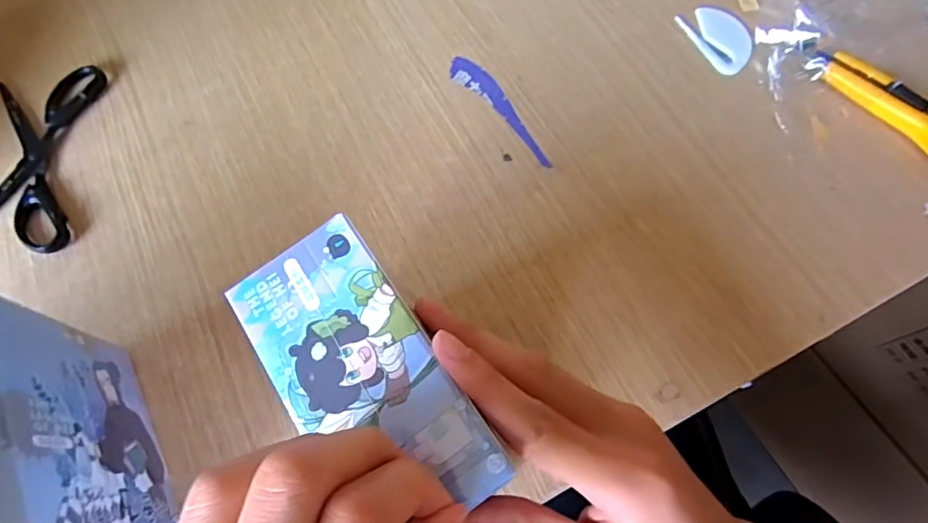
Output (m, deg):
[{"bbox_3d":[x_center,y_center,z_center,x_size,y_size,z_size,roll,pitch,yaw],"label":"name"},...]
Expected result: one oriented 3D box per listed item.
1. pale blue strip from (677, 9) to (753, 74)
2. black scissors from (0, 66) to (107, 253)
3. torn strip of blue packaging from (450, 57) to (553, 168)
[{"bbox_3d":[0.214,-0.187,0.441,0.042,0.008,0.069,-21,68,-8],"label":"pale blue strip"},{"bbox_3d":[-0.322,-0.080,0.397,0.081,0.011,0.154,-2,67,0],"label":"black scissors"},{"bbox_3d":[0.029,-0.120,0.418,0.026,0.004,0.124,-32,70,-13],"label":"torn strip of blue packaging"}]

